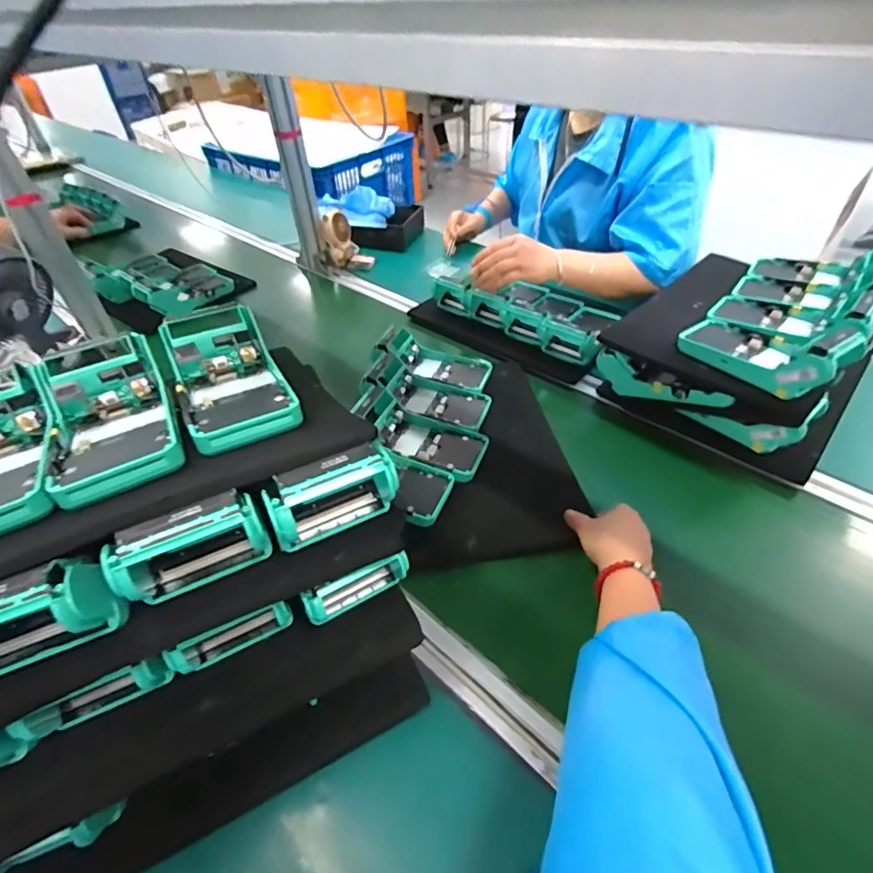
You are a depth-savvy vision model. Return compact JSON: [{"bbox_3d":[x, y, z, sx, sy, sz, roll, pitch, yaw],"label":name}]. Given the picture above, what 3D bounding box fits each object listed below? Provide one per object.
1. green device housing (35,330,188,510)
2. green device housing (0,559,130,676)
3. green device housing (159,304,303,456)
[{"bbox_3d":[-0.233,-0.012,0.349,0.074,0.040,0.158,-24,41,-20],"label":"green device housing"},{"bbox_3d":[-0.212,0.097,0.248,0.079,0.059,0.032,-17,39,-12],"label":"green device housing"},{"bbox_3d":[-0.163,-0.044,0.380,0.076,0.046,0.162,-23,41,-19],"label":"green device housing"}]

